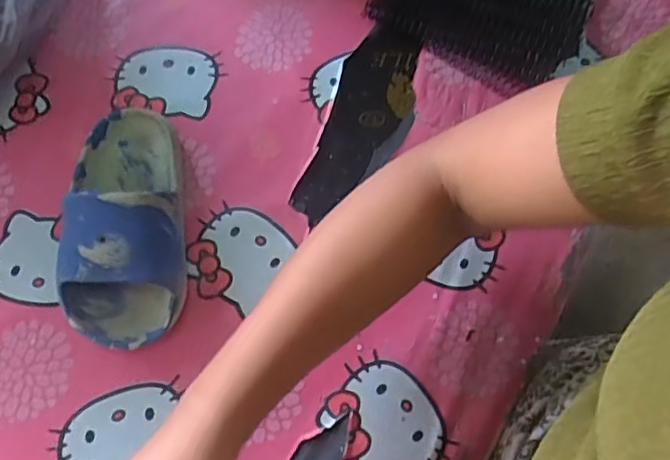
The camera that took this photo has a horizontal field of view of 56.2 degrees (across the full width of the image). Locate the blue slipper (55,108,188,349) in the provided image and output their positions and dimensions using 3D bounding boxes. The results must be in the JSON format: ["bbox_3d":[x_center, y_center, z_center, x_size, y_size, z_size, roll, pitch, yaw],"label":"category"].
[{"bbox_3d":[-0.148,-0.011,0.441,0.082,0.060,0.179,-3,70,-3],"label":"blue slipper"}]

